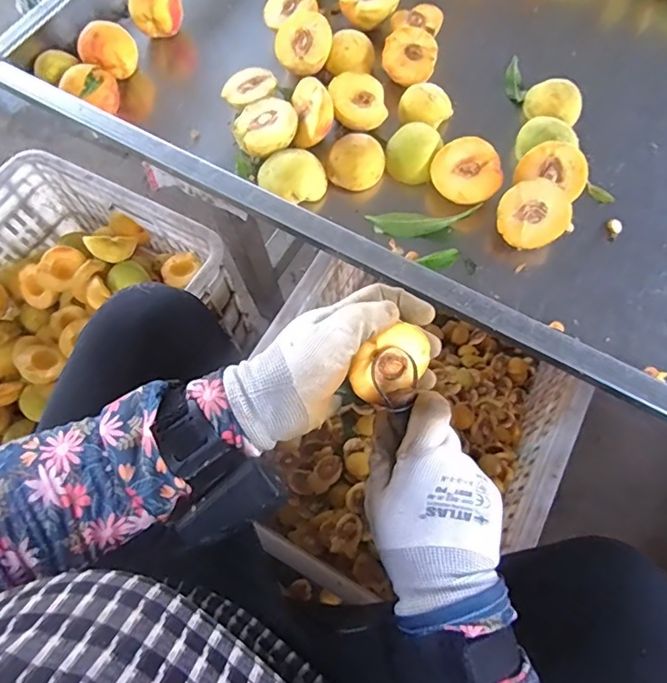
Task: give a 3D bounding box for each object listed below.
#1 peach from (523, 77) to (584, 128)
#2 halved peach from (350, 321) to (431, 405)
[{"bbox_3d":[0.232,-0.251,0.514,0.057,0.027,0.048,24,72,10],"label":"peach"},{"bbox_3d":[0.036,0.012,0.349,0.055,0.027,0.058,9,106,-25],"label":"halved peach"}]

